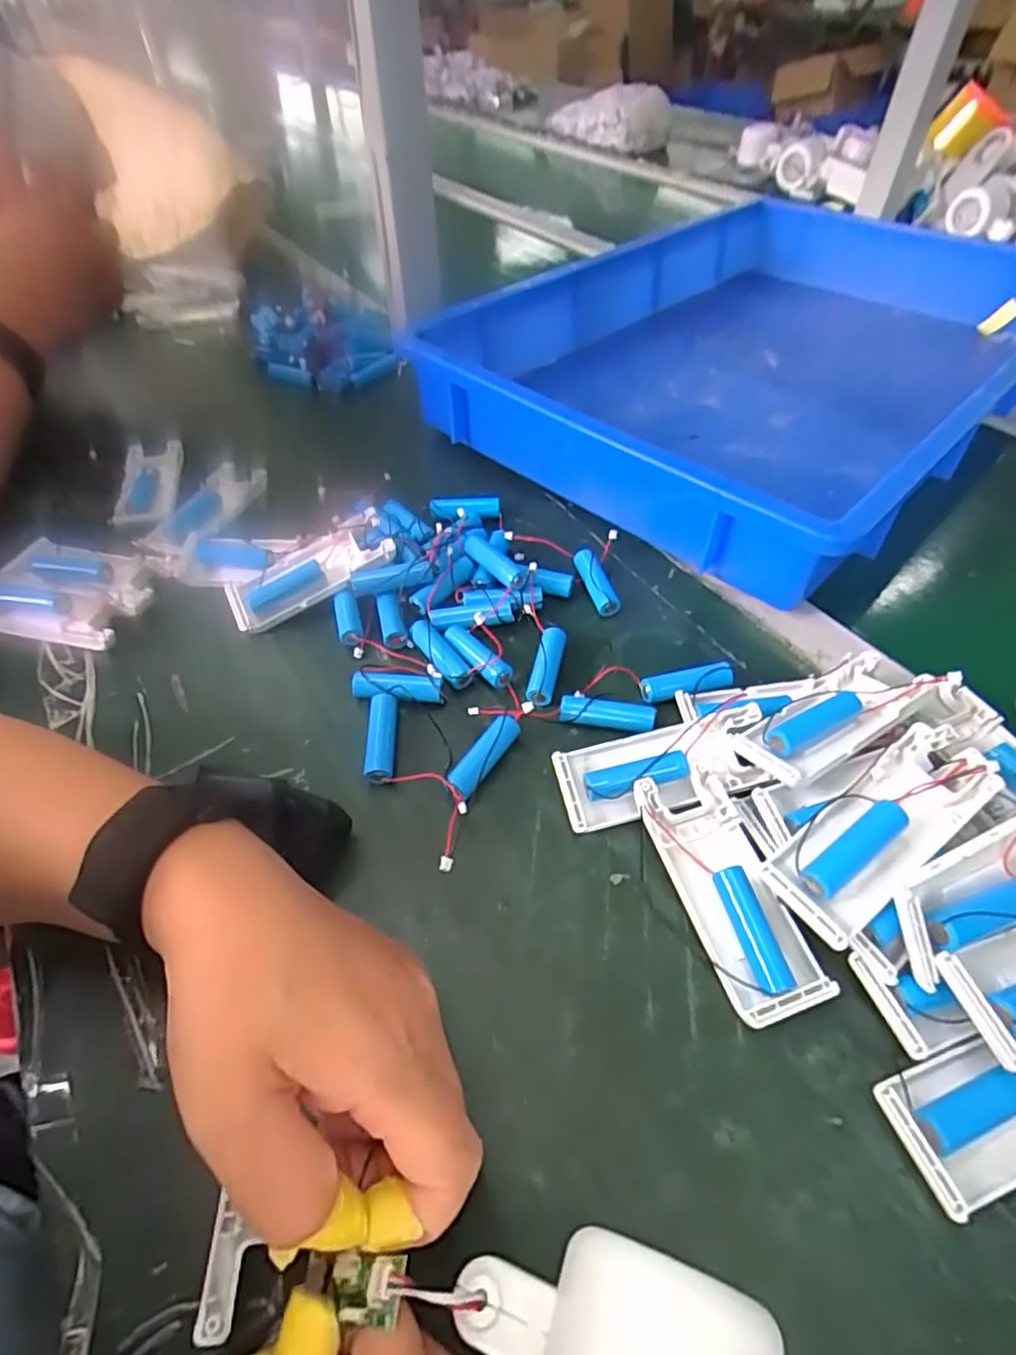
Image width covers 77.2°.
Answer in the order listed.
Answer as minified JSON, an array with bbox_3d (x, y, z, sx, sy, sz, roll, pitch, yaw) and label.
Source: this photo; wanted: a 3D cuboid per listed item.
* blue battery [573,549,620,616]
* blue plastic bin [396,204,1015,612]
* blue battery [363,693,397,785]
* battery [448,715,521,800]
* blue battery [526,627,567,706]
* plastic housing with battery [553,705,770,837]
[{"bbox_3d":[0.056,-0.061,0.402,0.016,0.012,0.047,-17,65,-12],"label":"blue battery"},{"bbox_3d":[0.240,-0.299,0.553,0.358,0.082,0.586,37,61,28],"label":"blue plastic bin"},{"bbox_3d":[-0.066,0.032,0.331,0.014,0.011,0.049,-4,50,-1],"label":"blue battery"},{"bbox_3d":[-0.012,0.040,0.320,0.011,0.016,0.049,27,57,22],"label":"battery"},{"bbox_3d":[0.022,-0.006,0.360,0.015,0.011,0.052,9,52,10],"label":"blue battery"},{"bbox_3d":[0.075,0.044,0.308,0.100,0.022,0.039,-10,51,-6],"label":"plastic housing with battery"}]

